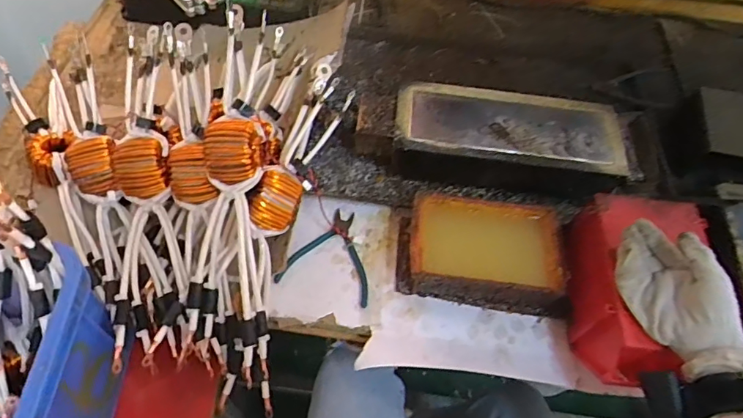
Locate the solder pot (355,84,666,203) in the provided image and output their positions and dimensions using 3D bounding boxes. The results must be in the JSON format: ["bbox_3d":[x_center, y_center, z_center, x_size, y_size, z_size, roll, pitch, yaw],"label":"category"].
[{"bbox_3d":[0.204,-0.110,0.769,0.446,0.090,0.169,9,57,1],"label":"solder pot"}]

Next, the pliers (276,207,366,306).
[{"bbox_3d":[-0.052,0.056,0.686,0.126,0.016,0.136,14,58,5],"label":"pliers"}]

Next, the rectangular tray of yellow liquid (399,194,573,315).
[{"bbox_3d":[0.155,0.055,0.677,0.229,0.074,0.144,9,57,2],"label":"rectangular tray of yellow liquid"}]

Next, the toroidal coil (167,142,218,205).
[{"bbox_3d":[-0.241,-0.048,0.660,0.062,0.052,0.069,-11,59,-11],"label":"toroidal coil"}]

